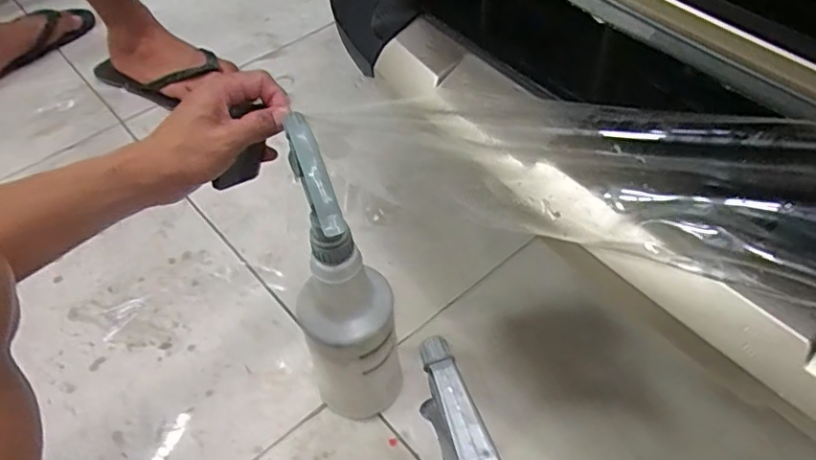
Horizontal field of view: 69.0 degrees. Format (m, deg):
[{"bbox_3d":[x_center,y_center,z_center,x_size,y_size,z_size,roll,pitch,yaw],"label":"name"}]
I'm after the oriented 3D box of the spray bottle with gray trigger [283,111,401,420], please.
[{"bbox_3d":[-0.056,0.060,0.519,0.075,0.312,0.095,-13,50,-8],"label":"spray bottle with gray trigger"}]

